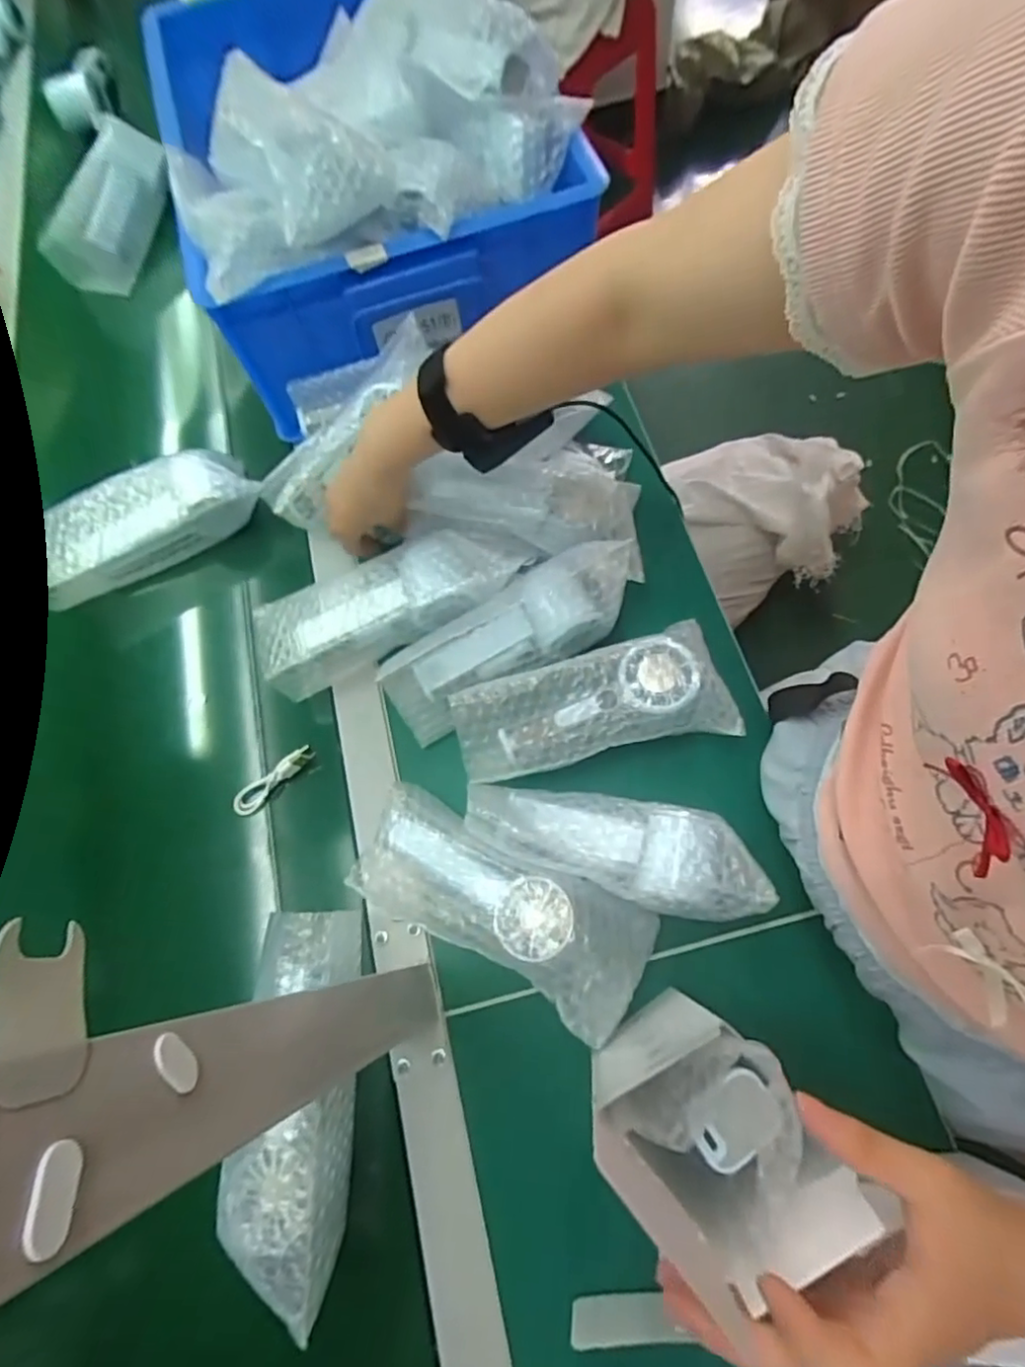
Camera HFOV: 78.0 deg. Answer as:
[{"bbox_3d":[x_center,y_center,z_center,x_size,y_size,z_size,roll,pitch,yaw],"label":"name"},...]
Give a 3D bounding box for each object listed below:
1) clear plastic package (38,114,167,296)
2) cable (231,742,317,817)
[{"bbox_3d":[-0.469,-0.552,0.740,0.047,0.082,0.185,20,83,11],"label":"clear plastic package"},{"bbox_3d":[-0.194,0.079,0.514,0.075,0.016,0.021,-34,69,-10],"label":"cable"}]

